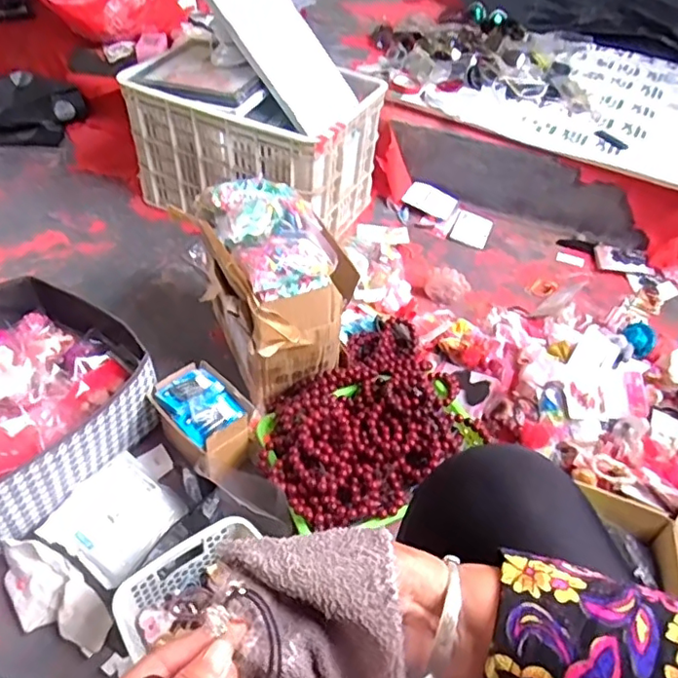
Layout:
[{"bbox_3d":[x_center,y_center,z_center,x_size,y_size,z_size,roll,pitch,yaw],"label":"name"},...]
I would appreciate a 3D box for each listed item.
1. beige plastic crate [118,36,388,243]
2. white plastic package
[{"bbox_3d":[-0.200,-0.455,1.363,0.517,0.316,0.344,17,47,12],"label":"beige plastic crate"},{"bbox_3d":[-0.318,0.251,0.838,0.147,0.021,0.159,25,50,19],"label":"white plastic package"}]

